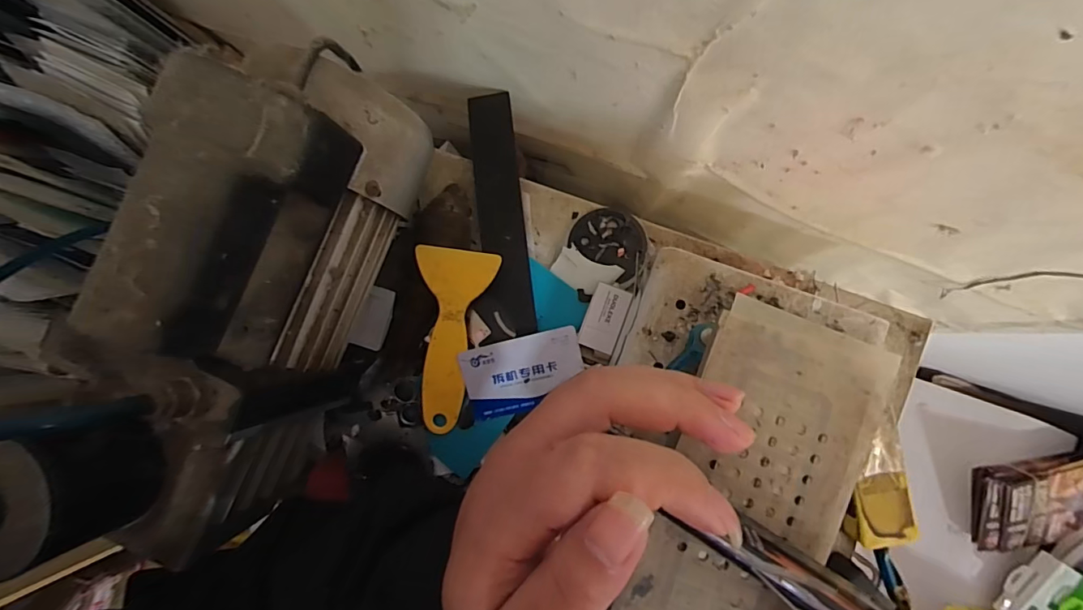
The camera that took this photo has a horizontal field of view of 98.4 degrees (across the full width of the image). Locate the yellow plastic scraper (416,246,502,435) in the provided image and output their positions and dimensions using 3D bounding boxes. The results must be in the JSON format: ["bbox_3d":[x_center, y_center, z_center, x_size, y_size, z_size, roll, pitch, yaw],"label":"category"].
[{"bbox_3d":[-0.067,0.026,0.334,0.052,0.010,0.132,9,99,3],"label":"yellow plastic scraper"}]

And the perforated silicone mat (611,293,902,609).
[{"bbox_3d":[0.098,0.087,0.216,0.078,0.005,0.167,22,87,4],"label":"perforated silicone mat"}]

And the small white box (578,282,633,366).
[{"bbox_3d":[0.045,0.013,0.337,0.026,0.011,0.053,21,87,4],"label":"small white box"}]

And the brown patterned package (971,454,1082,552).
[{"bbox_3d":[0.736,0.280,0.669,0.222,0.034,0.136,-10,104,-2],"label":"brown patterned package"}]

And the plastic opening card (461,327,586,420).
[{"bbox_3d":[-0.013,0.050,0.337,0.085,0.004,0.053,-13,97,3],"label":"plastic opening card"}]

